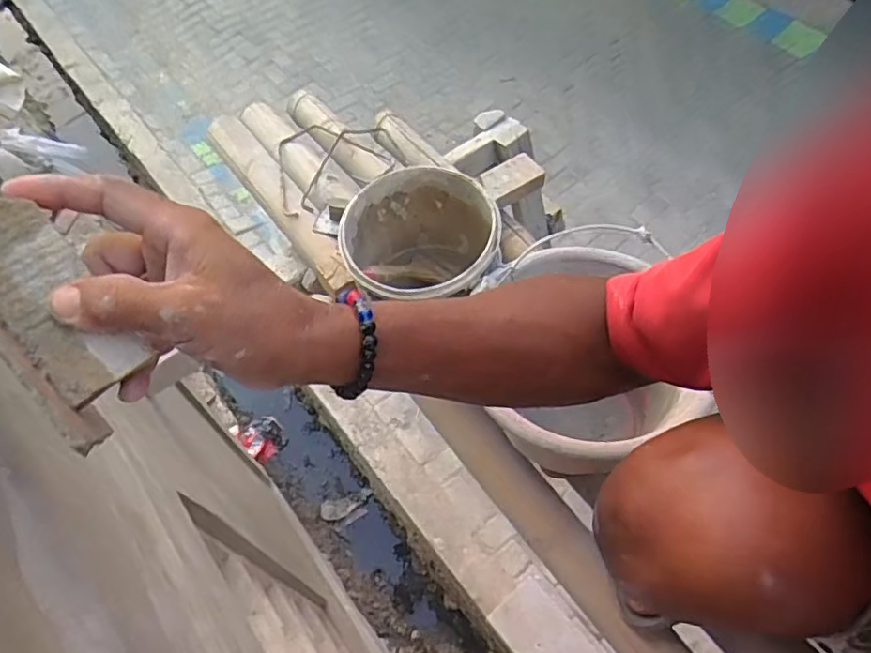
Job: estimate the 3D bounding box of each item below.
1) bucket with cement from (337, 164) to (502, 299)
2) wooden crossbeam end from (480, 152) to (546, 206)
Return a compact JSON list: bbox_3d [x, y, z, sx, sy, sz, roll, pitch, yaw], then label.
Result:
[{"bbox_3d":[-0.016,-0.086,0.732,0.174,0.162,0.188,-1,59,1],"label":"bucket with cement"},{"bbox_3d":[0.121,-0.231,0.926,0.089,0.035,0.059,-24,61,-12],"label":"wooden crossbeam end"}]

